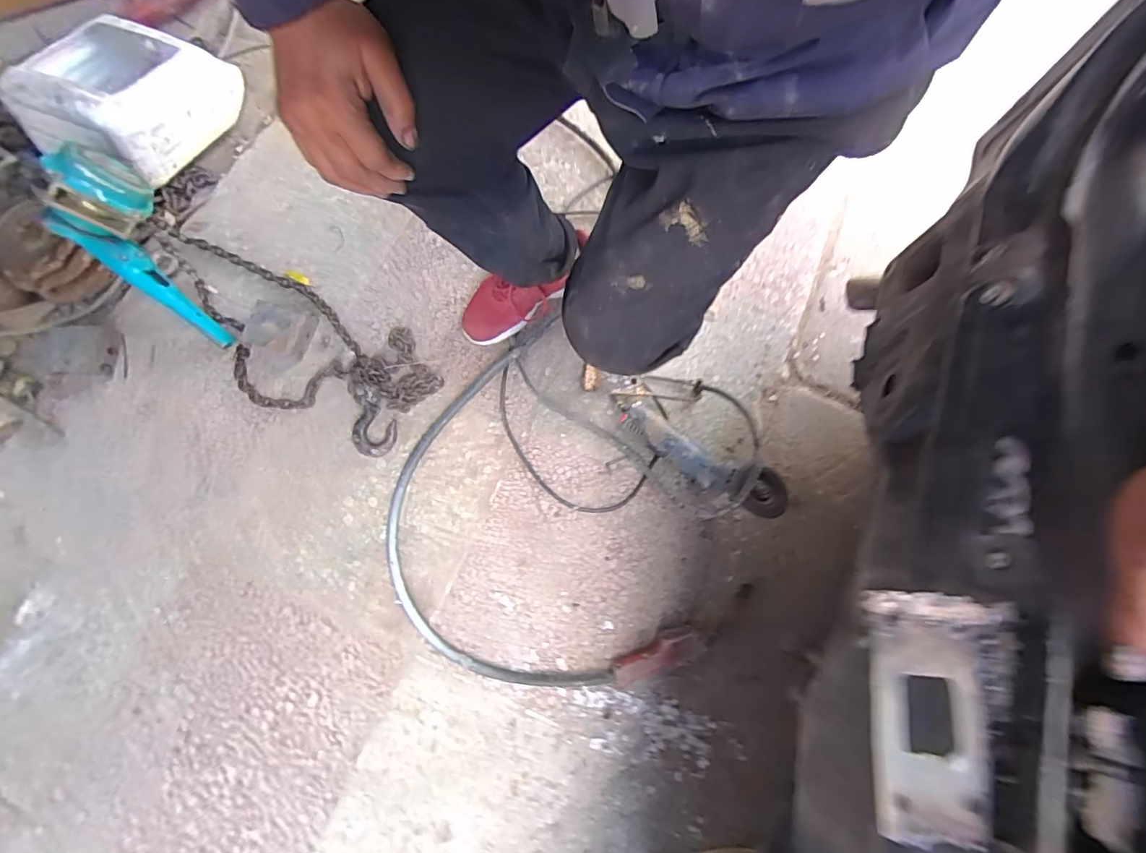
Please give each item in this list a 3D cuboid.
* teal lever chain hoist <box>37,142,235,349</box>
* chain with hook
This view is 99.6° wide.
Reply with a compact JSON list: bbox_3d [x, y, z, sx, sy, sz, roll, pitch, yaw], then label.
[{"bbox_3d":[-0.714,-0.280,0.805,0.122,0.093,0.332,-28,119,-9],"label":"teal lever chain hoist"},{"bbox_3d":[-0.531,-0.159,0.871,0.589,0.058,0.234,25,76,4],"label":"chain with hook"}]

